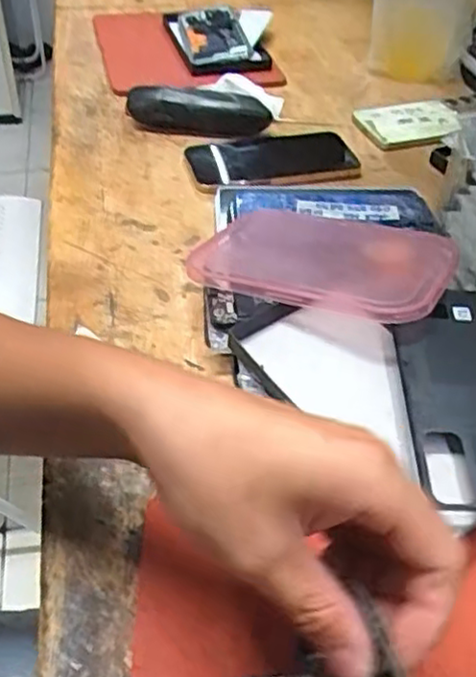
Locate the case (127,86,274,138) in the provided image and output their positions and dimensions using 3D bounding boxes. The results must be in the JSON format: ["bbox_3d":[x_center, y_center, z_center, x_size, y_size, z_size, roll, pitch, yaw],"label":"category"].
[{"bbox_3d":[-0.039,-0.225,0.693,0.148,0.044,0.043,12,44,11],"label":"case"}]

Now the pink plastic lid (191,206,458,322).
[{"bbox_3d":[0.057,-0.055,0.484,0.169,0.011,0.130,14,37,24],"label":"pink plastic lid"}]

